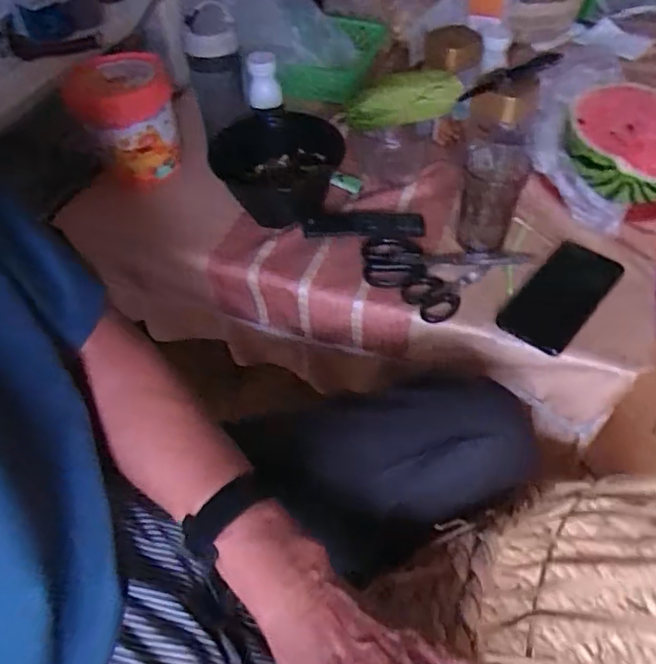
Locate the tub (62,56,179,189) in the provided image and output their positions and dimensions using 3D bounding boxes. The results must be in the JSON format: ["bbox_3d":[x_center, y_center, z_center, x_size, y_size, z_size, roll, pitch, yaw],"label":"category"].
[{"bbox_3d":[-0.272,-0.291,0.799,0.131,0.123,0.133,-24,53,-16],"label":"tub"}]

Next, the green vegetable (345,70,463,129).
[{"bbox_3d":[0.092,-0.281,0.717,0.141,0.051,0.052,-5,51,-1],"label":"green vegetable"}]

